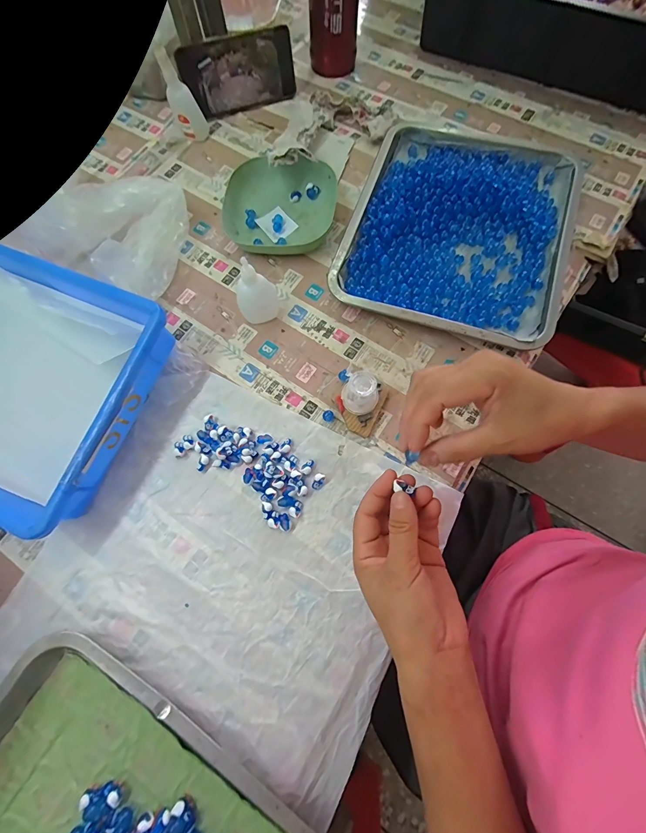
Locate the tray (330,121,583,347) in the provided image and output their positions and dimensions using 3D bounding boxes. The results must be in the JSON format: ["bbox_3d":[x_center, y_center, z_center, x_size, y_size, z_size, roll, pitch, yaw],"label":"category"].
[{"bbox_3d":[0.175,-0.243,0.433,0.266,0.033,0.305,19,74,8],"label":"tray"}]

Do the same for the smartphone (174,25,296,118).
[{"bbox_3d":[-0.122,-0.504,0.496,0.164,0.078,0.008,-22,56,-9],"label":"smartphone"}]

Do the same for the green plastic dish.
[{"bbox_3d":[-0.058,-0.277,0.448,0.142,0.039,0.133,-1,72,2],"label":"green plastic dish"}]

